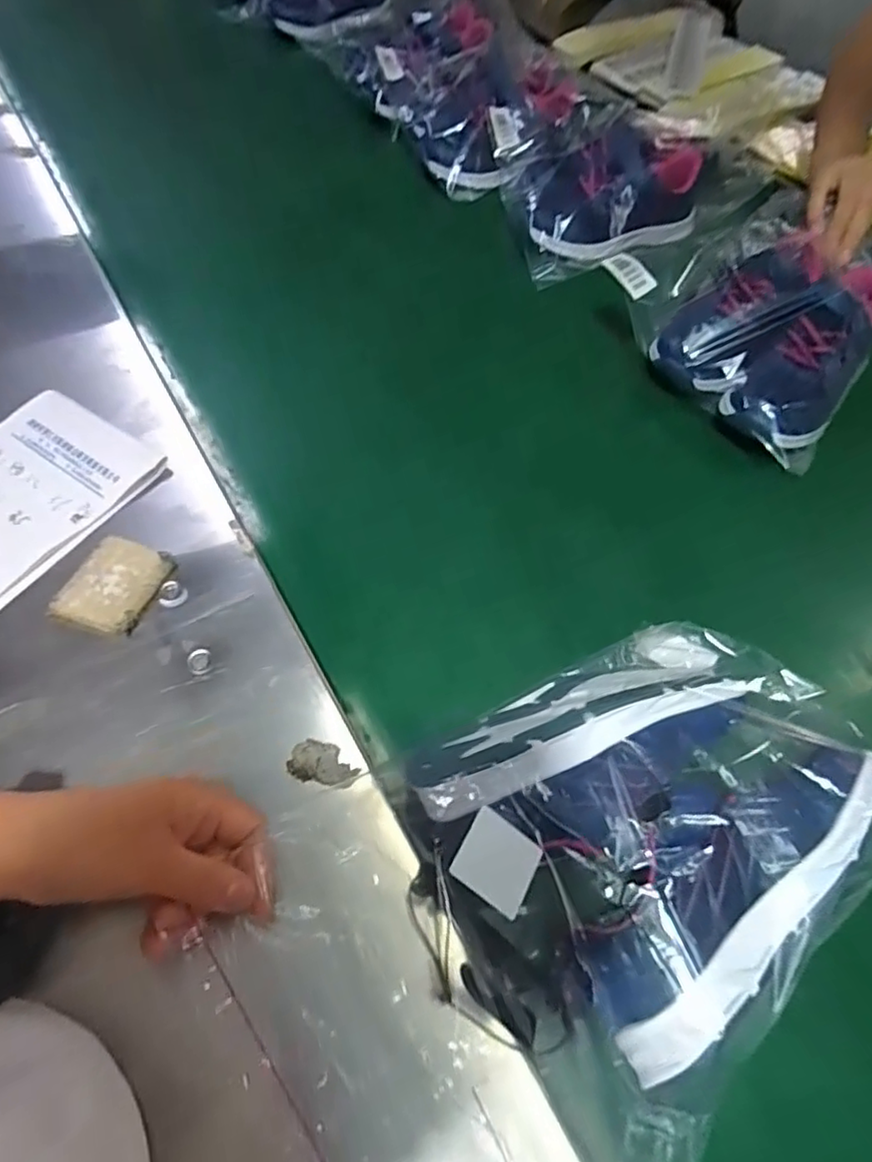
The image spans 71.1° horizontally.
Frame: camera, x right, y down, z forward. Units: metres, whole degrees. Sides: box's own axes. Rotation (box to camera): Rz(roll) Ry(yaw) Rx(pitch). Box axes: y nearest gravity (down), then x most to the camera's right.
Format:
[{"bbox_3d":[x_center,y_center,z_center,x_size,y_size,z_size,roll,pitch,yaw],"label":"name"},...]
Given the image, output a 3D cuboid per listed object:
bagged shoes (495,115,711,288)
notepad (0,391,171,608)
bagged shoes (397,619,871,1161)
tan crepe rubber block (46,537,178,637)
[{"bbox_3d":[0.181,-0.433,0.673,0.214,0.088,0.137,-26,64,-16],"label":"bagged shoes"},{"bbox_3d":[-0.317,-0.056,0.447,0.137,0.008,0.198,32,64,15],"label":"notepad"},{"bbox_3d":[0.116,0.131,0.325,0.232,0.077,0.192,-30,65,-18],"label":"bagged shoes"},{"bbox_3d":[-0.218,0.004,0.415,0.053,0.012,0.068,21,61,9],"label":"tan crepe rubber block"}]

